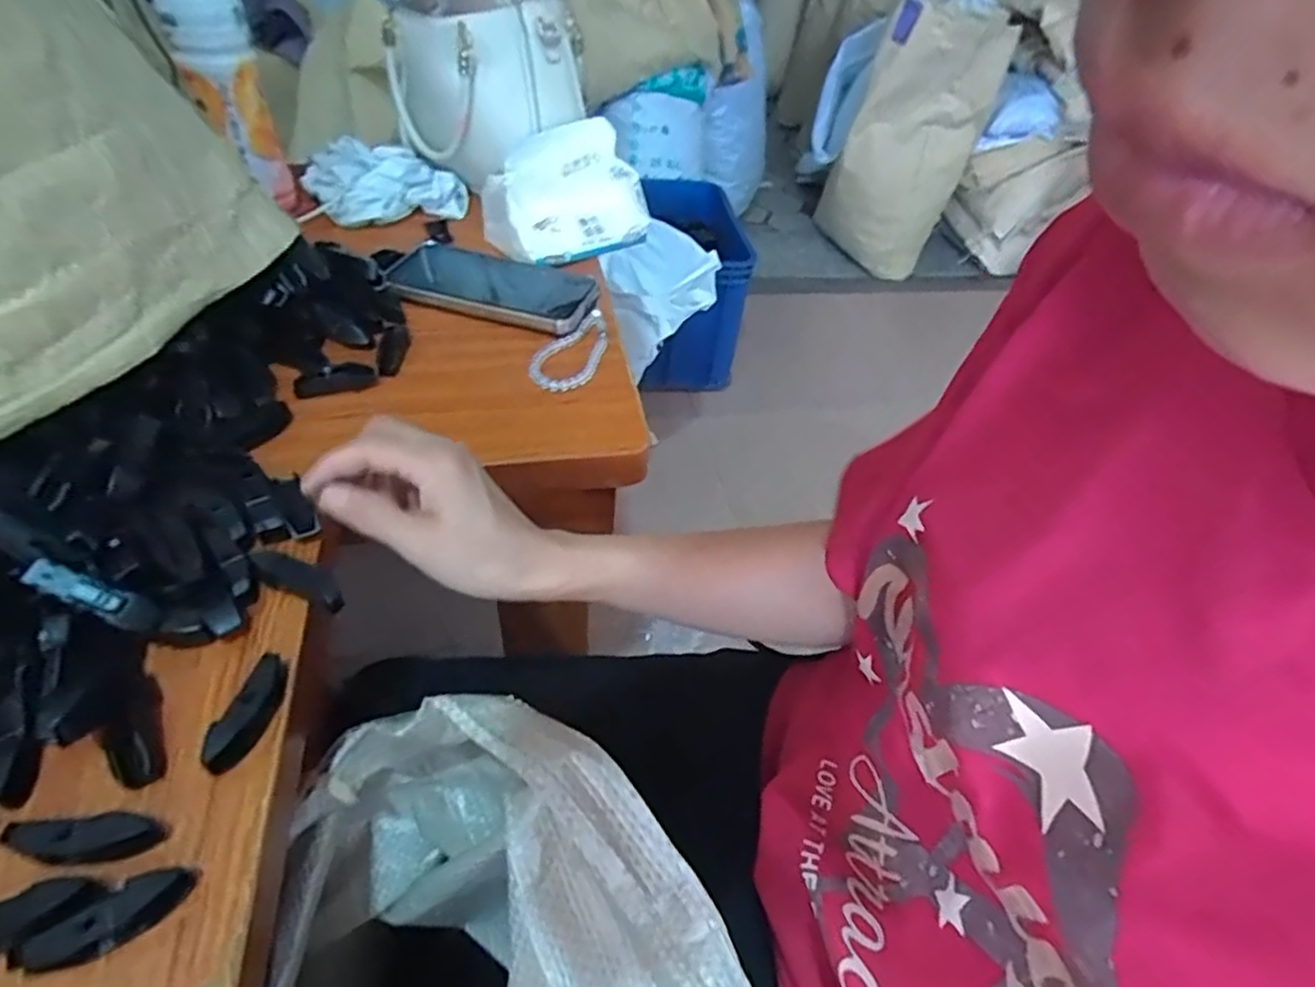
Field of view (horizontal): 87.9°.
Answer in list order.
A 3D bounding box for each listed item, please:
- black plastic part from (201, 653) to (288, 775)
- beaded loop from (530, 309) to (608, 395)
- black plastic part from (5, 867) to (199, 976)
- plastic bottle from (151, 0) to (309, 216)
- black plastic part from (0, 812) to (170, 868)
[{"bbox_3d":[-0.181,0.097,0.302,0.013,0.018,0.052,12,45,6],"label":"black plastic part"},{"bbox_3d":[-0.067,-0.114,0.537,0.049,0.008,0.108,12,45,6],"label":"beaded loop"},{"bbox_3d":[-0.197,0.154,0.245,0.054,0.018,0.016,-16,49,-21],"label":"black plastic part"},{"bbox_3d":[-0.382,-0.368,0.603,0.064,0.216,0.064,-21,51,-24],"label":"plastic bottle"},{"bbox_3d":[-0.221,0.134,0.262,0.052,0.015,0.015,1,45,-5],"label":"black plastic part"}]

